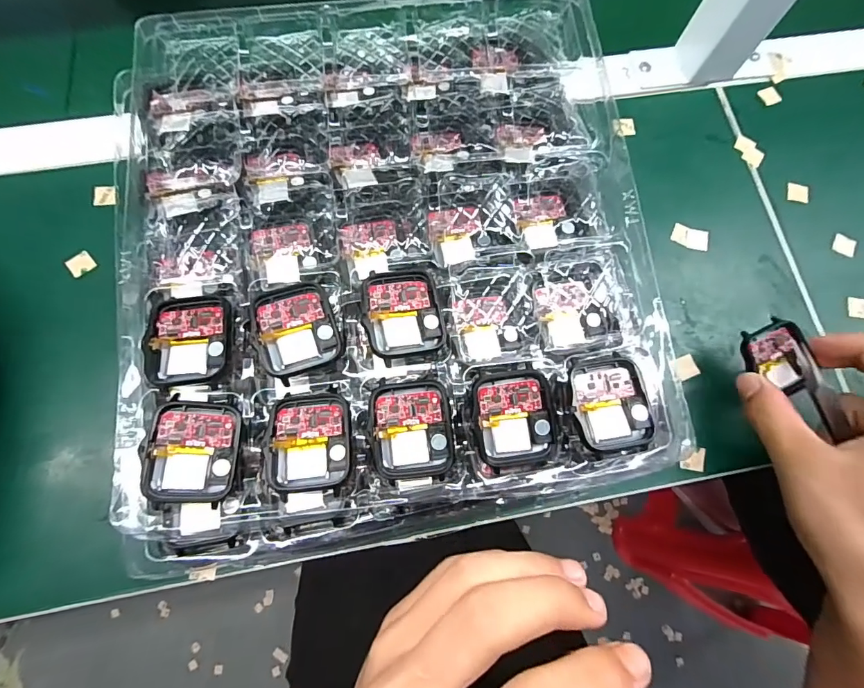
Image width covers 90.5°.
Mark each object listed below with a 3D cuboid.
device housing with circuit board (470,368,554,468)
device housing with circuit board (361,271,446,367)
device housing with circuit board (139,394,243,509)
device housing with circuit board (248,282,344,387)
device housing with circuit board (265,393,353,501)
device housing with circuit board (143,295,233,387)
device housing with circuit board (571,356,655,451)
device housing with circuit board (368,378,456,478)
[{"bbox_3d":[0.039,0.035,0.203,0.038,0.009,0.043,-4,75,-4],"label":"device housing with circuit board"},{"bbox_3d":[-0.014,-0.015,0.213,0.037,0.015,0.043,-10,76,-5],"label":"device housing with circuit board"},{"bbox_3d":[-0.107,0.049,0.193,0.037,0.007,0.045,9,75,-18],"label":"device housing with circuit board"},{"bbox_3d":[-0.066,-0.007,0.208,0.038,0.013,0.043,-21,77,-8],"label":"device housing with circuit board"},{"bbox_3d":[-0.056,0.045,0.198,0.037,0.007,0.044,-3,75,-3],"label":"device housing with circuit board"},{"bbox_3d":[-0.115,-0.002,0.207,0.037,0.010,0.045,-5,75,-4],"label":"device housing with circuit board"},{"bbox_3d":[0.087,0.028,0.209,0.035,0.006,0.044,-8,75,-5],"label":"device housing with circuit board"},{"bbox_3d":[-0.009,0.039,0.198,0.037,0.007,0.042,-6,75,-4],"label":"device housing with circuit board"}]

